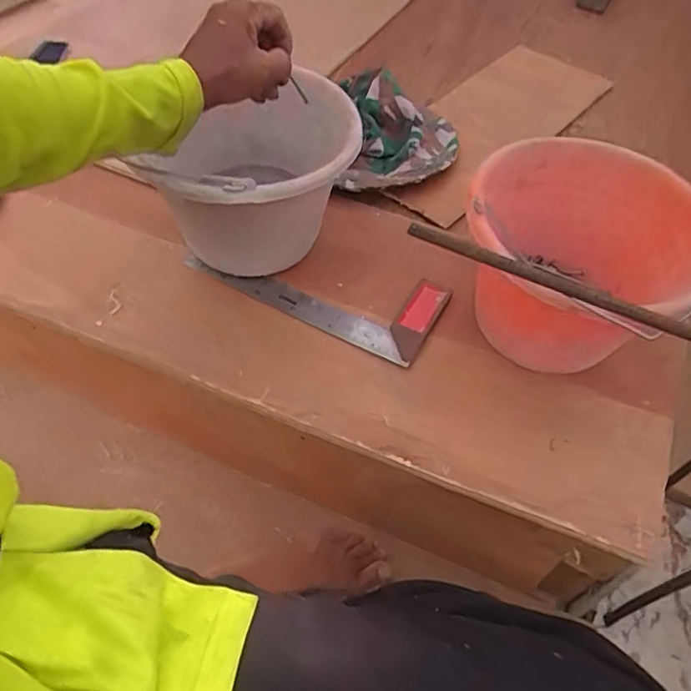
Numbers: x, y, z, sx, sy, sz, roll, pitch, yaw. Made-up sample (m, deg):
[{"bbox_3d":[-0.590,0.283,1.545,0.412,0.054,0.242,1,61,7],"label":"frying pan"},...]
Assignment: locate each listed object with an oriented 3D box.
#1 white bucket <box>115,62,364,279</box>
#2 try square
[{"bbox_3d":[-0.099,-0.180,0.668,0.212,0.177,0.231,1,54,-2],"label":"white bucket"},{"bbox_3d":[-0.032,-0.077,0.696,0.292,0.014,0.118,25,57,15],"label":"try square"}]

